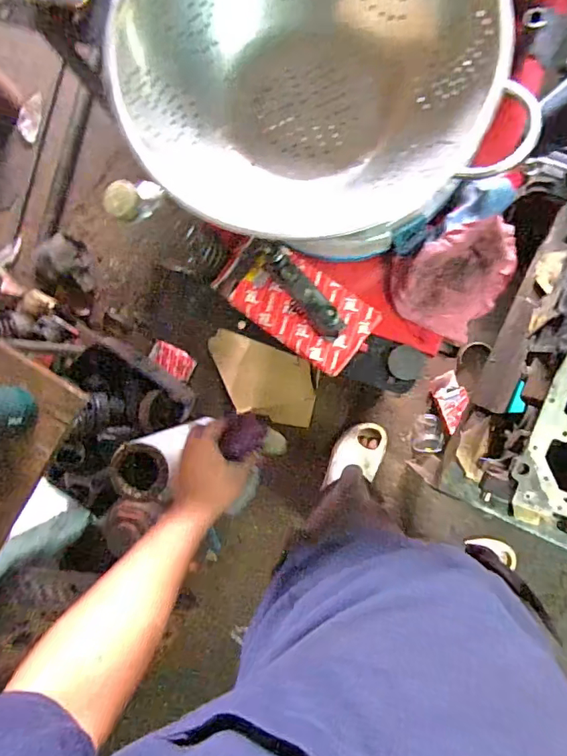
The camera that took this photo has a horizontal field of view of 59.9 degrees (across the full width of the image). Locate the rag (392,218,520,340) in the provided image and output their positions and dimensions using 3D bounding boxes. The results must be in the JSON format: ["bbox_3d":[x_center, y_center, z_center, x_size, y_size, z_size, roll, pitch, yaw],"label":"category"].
[{"bbox_3d":[0.211,-0.108,0.568,0.160,0.062,0.118,-21,89,5],"label":"rag"}]

